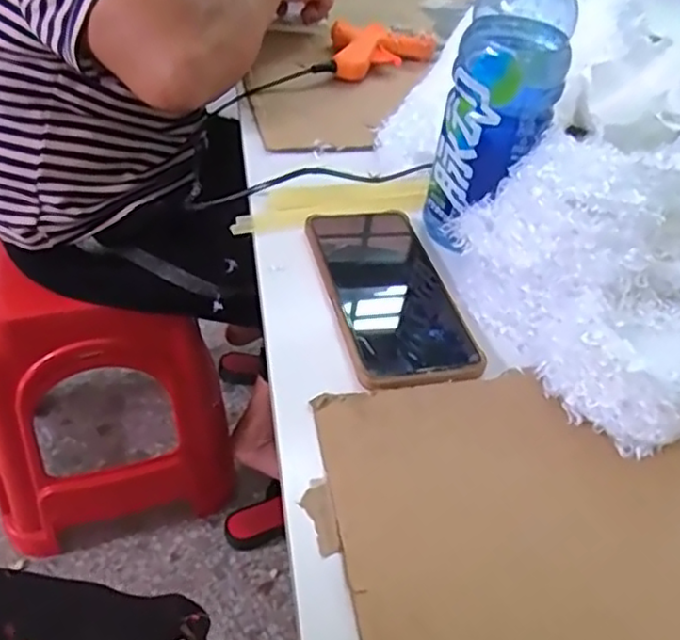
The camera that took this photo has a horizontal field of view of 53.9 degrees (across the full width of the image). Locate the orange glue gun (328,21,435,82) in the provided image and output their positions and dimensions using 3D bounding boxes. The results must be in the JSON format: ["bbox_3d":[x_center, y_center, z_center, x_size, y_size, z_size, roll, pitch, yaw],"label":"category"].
[{"bbox_3d":[0.049,-0.280,0.709,0.112,0.033,0.093,3,42,-4],"label":"orange glue gun"}]

